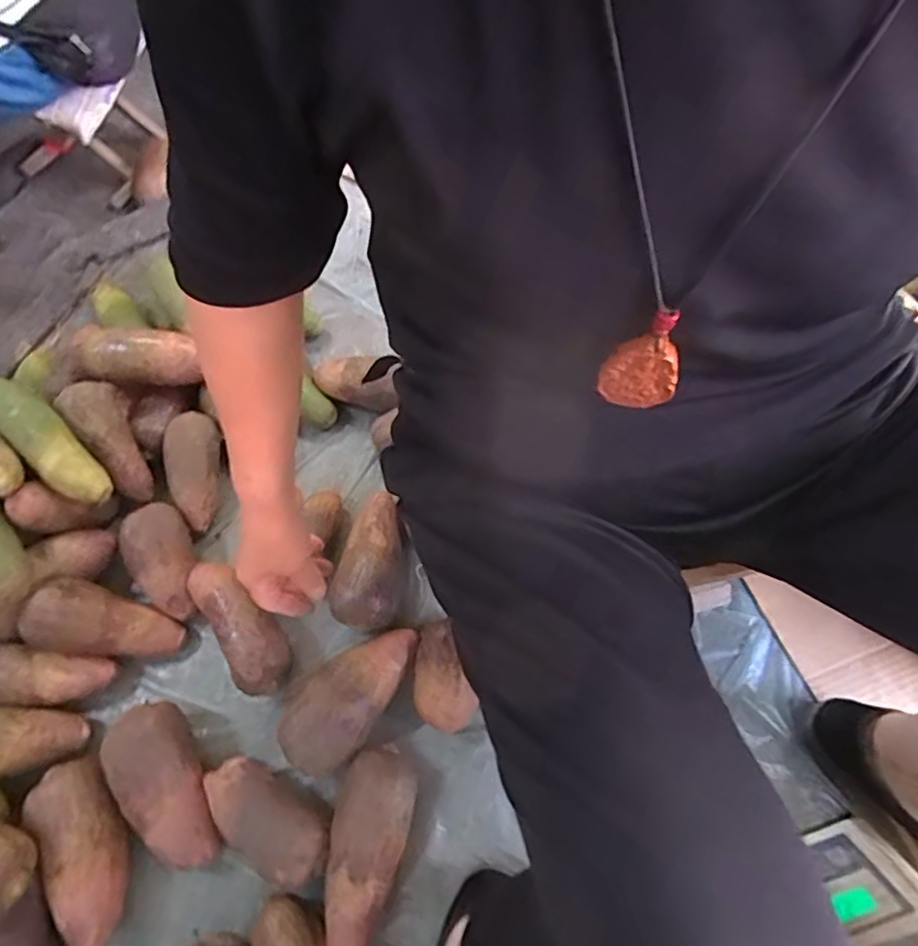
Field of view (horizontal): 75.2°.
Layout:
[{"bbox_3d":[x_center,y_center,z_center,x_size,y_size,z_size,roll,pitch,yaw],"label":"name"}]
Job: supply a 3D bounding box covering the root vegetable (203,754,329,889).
[{"bbox_3d":[-0.191,0.335,0.582,0.147,0.081,0.070,27,67,17],"label":"root vegetable"}]

